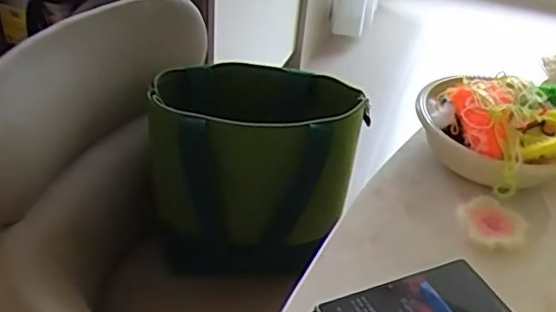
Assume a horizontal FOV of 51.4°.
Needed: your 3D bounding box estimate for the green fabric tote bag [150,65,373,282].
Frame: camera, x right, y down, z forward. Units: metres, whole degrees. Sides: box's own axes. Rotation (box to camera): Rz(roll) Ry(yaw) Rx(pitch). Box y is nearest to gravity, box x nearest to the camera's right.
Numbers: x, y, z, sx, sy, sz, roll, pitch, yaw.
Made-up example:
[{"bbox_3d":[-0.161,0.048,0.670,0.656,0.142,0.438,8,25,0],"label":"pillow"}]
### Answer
[{"bbox_3d":[-0.040,0.020,0.898,0.298,0.280,0.210,1,38,-6],"label":"green fabric tote bag"}]

